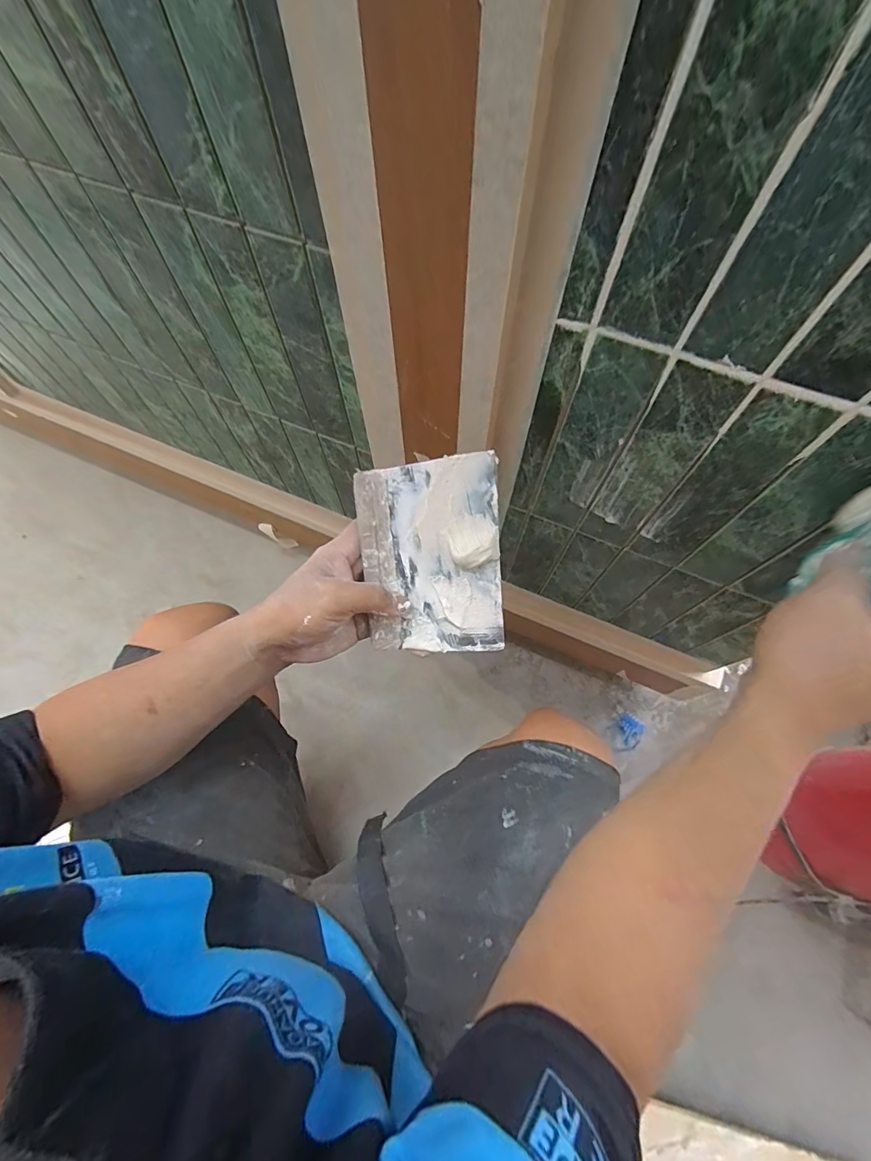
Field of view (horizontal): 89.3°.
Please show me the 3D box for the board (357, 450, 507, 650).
[{"bbox_3d":[-0.004,-0.015,0.316,0.097,0.008,0.137,-3,98,4],"label":"board"}]

